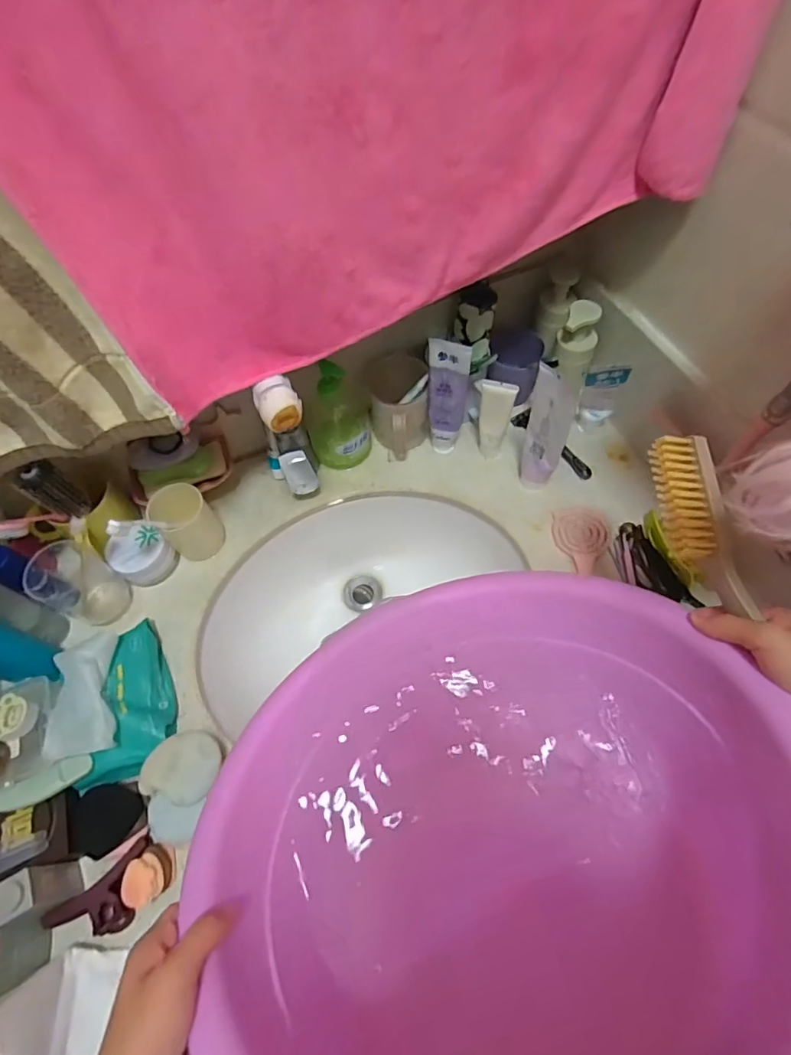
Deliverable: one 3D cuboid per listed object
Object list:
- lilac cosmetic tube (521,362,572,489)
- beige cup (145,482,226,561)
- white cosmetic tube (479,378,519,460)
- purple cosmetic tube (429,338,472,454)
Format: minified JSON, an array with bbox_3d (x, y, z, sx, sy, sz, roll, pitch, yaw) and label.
[{"bbox_3d":[0.188,-0.117,0.623,0.037,0.186,0.056,-38,66,-17],"label":"lilac cosmetic tube"},{"bbox_3d":[-0.260,-0.005,0.645,0.062,0.092,0.055,-31,64,-13],"label":"beige cup"},{"bbox_3d":[0.130,-0.138,0.685,0.043,0.143,0.024,13,63,10],"label":"white cosmetic tube"},{"bbox_3d":[0.068,-0.163,0.677,0.048,0.189,0.030,0,61,3],"label":"purple cosmetic tube"}]

